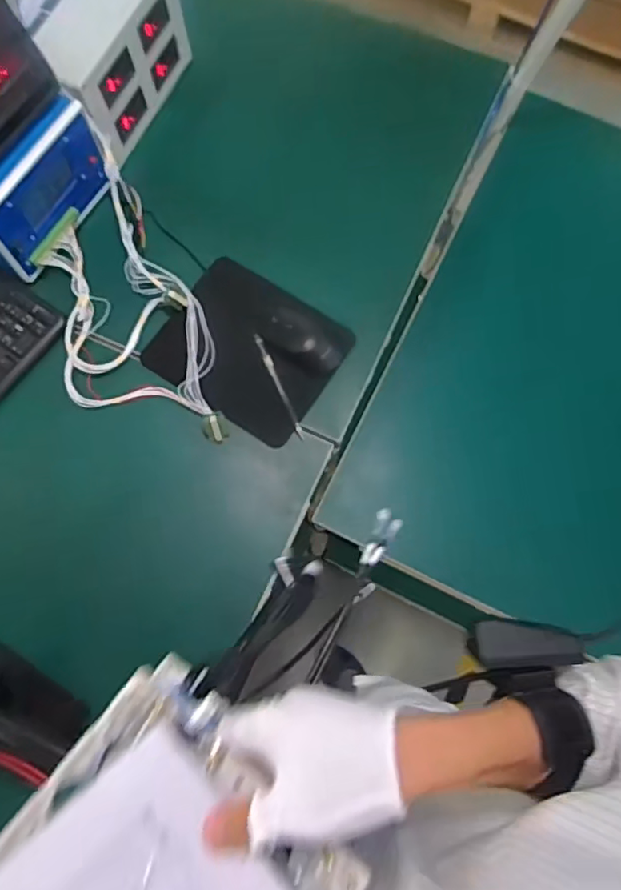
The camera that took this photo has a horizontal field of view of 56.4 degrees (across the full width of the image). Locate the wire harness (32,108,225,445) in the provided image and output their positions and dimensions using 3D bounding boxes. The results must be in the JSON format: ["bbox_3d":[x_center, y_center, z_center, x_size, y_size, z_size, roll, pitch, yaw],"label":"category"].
[{"bbox_3d":[-0.252,-0.193,0.769,0.195,0.090,0.424,-16,75,-5],"label":"wire harness"}]

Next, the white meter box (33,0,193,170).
[{"bbox_3d":[-0.292,-0.556,0.833,0.135,0.136,0.255,21,75,5],"label":"white meter box"}]

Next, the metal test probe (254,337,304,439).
[{"bbox_3d":[-0.041,-0.079,0.770,0.011,0.007,0.161,-23,76,-7],"label":"metal test probe"}]

